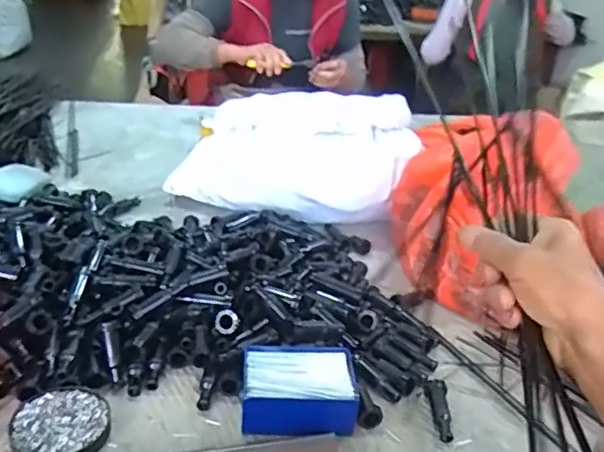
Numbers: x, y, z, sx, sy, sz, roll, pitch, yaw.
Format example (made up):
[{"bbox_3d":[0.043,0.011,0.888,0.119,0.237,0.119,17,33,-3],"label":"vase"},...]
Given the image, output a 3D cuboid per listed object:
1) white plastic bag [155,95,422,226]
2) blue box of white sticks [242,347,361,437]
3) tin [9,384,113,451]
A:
[{"bbox_3d":[-0.015,-0.102,0.913,0.360,0.192,0.119,6,28,1],"label":"white plastic bag"},{"bbox_3d":[-0.004,0.160,0.582,0.113,0.045,0.091,2,28,-7],"label":"blue box of white sticks"},{"bbox_3d":[-0.215,0.182,0.533,0.081,0.017,0.090,-4,29,-16],"label":"tin"}]

